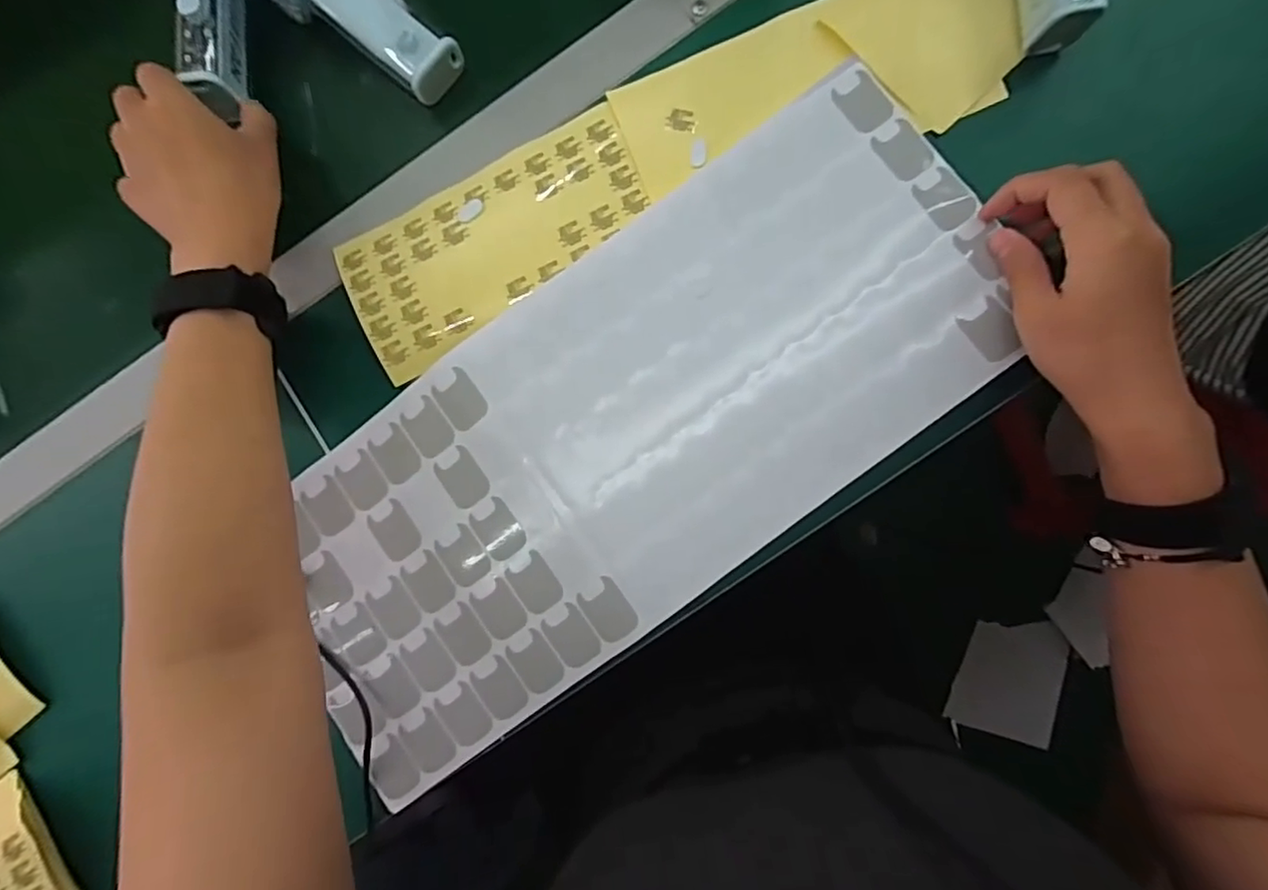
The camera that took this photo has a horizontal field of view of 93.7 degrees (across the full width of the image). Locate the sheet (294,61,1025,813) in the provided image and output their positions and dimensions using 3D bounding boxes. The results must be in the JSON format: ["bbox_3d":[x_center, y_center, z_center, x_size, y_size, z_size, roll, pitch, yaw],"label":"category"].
[{"bbox_3d":[-0.004,-0.010,0.344,0.452,0.011,0.195,-37,84,2],"label":"sheet"}]

